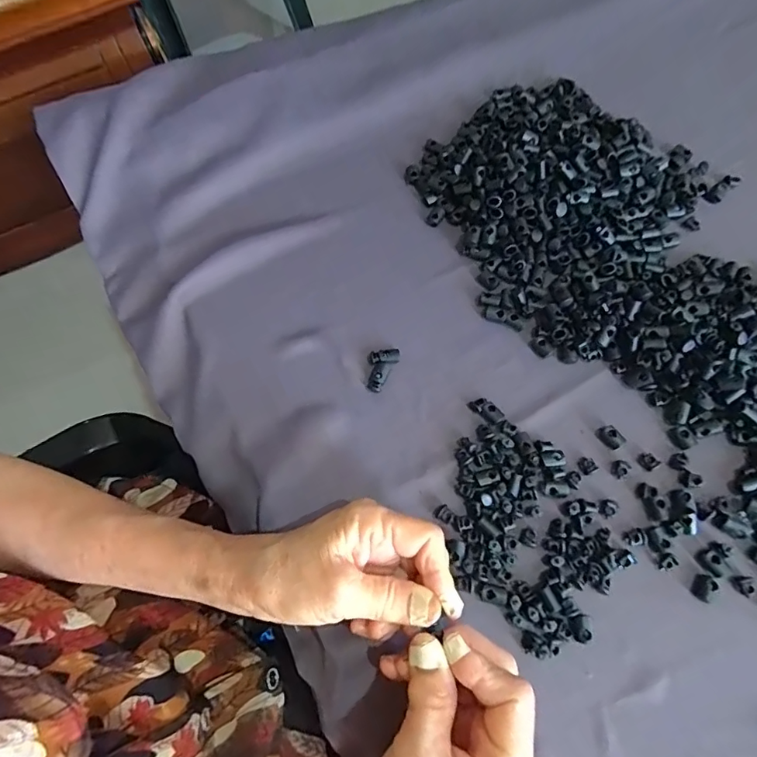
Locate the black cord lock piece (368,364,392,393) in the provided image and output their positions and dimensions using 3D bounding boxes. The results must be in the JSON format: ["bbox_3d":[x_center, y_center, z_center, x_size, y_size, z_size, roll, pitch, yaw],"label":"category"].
[{"bbox_3d":[0.000,-0.001,0.336,0.011,0.008,0.022,19,71,9],"label":"black cord lock piece"}]

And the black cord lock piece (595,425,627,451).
[{"bbox_3d":[0.151,0.038,0.313,0.012,0.009,0.016,-34,72,-10],"label":"black cord lock piece"}]

